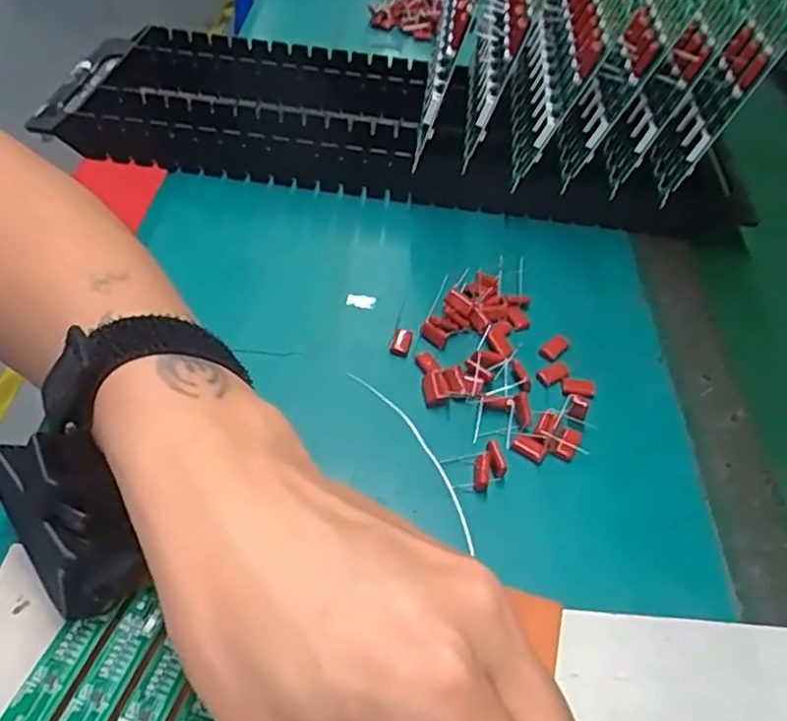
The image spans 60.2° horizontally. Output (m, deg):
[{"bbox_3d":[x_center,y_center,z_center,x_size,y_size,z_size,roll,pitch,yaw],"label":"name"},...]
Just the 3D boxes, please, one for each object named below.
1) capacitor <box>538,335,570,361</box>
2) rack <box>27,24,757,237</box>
[{"bbox_3d":[0.086,-0.007,0.360,0.010,0.004,0.017,35,53,24],"label":"capacitor"},{"bbox_3d":[-0.001,-0.166,0.470,0.455,0.049,0.131,8,47,1],"label":"rack"}]

